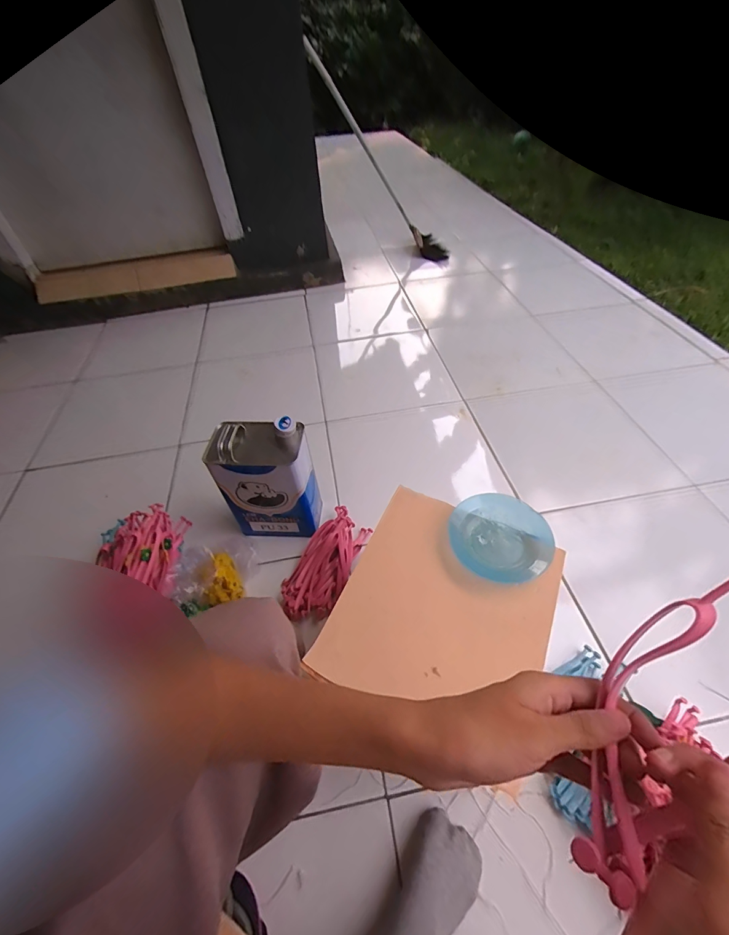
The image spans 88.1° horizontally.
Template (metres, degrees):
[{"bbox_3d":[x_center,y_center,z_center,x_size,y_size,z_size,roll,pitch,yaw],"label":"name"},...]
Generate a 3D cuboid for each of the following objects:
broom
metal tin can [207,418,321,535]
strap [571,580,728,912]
[{"bbox_3d":[0.087,-1.206,1.517,0.105,0.871,0.210,-29,44,25],"label":"broom"},{"bbox_3d":[-0.186,0.028,0.753,0.166,0.254,0.109,0,50,4],"label":"metal tin can"},{"bbox_3d":[0.161,0.125,0.190,0.063,0.034,0.180,33,89,28],"label":"strap"}]

